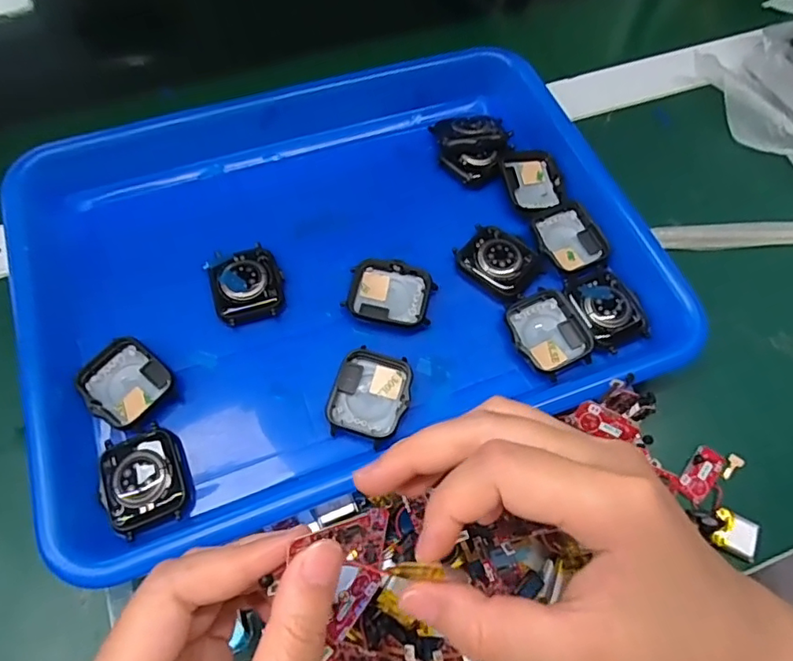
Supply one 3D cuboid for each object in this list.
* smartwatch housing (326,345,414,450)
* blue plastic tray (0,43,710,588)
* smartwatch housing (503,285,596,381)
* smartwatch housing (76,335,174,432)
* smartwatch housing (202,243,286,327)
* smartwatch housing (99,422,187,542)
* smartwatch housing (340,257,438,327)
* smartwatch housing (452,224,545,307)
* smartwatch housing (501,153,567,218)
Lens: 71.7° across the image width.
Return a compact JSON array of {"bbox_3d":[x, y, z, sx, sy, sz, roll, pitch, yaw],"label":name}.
[{"bbox_3d":[-0.013,0.032,0.276,0.037,0.008,0.046,14,64,6],"label":"smartwatch housing"},{"bbox_3d":[-0.033,-0.053,0.311,0.327,0.033,0.269,-18,65,-10],"label":"blue plastic tray"},{"bbox_3d":[0.081,0.001,0.294,0.040,0.010,0.046,-20,65,-11],"label":"smartwatch housing"},{"bbox_3d":[-0.134,0.026,0.271,0.039,0.010,0.037,37,68,16],"label":"smartwatch housing"},{"bbox_3d":[-0.081,-0.024,0.299,0.037,0.015,0.044,-16,64,-9],"label":"smartwatch housing"},{"bbox_3d":[-0.117,0.068,0.252,0.034,0.012,0.044,-22,66,-12],"label":"smartwatch housing"},{"bbox_3d":[-0.003,-0.020,0.301,0.045,0.012,0.036,8,63,3],"label":"smartwatch housing"},{"bbox_3d":[0.058,-0.040,0.310,0.044,0.009,0.034,42,69,18],"label":"smartwatch housing"},{"bbox_3d":[0.084,-0.090,0.339,0.037,0.014,0.047,-11,64,-7],"label":"smartwatch housing"}]

